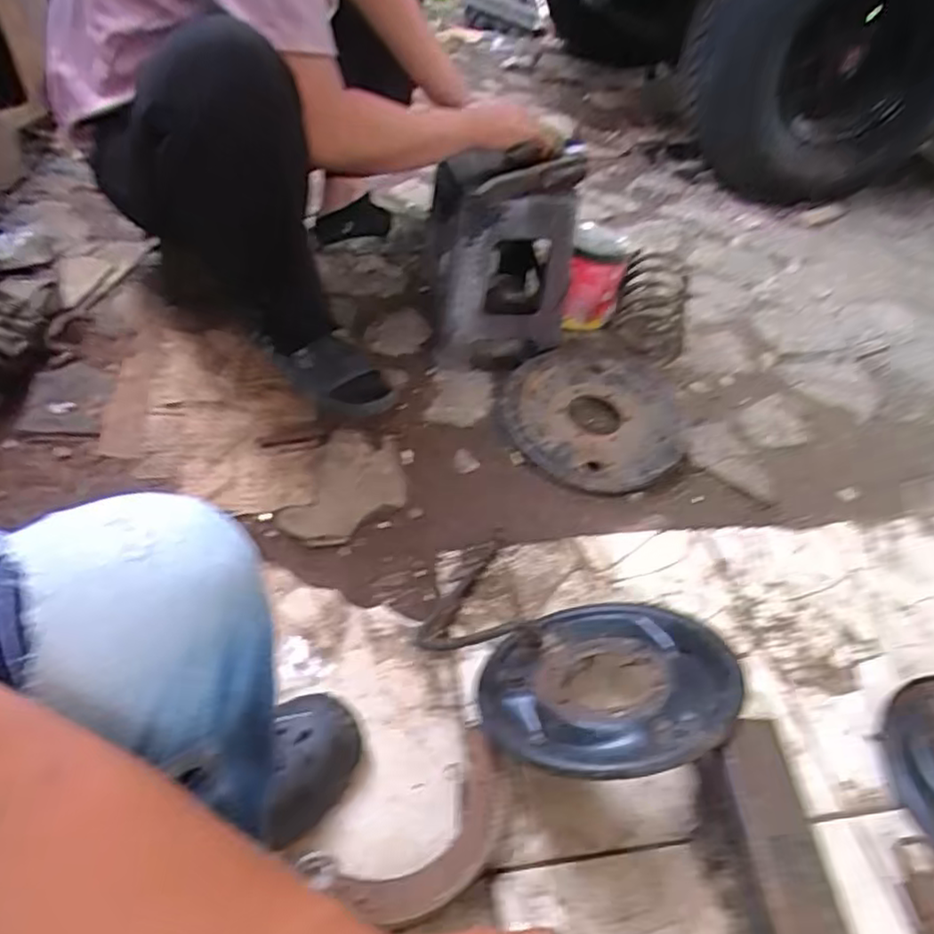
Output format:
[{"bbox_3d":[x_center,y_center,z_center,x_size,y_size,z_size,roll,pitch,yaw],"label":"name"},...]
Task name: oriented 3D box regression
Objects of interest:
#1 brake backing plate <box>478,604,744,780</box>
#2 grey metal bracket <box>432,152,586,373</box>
[{"bbox_3d":[0.146,0.229,0.725,0.258,0.030,0.274,-11,19,4],"label":"brake backing plate"},{"bbox_3d":[0.050,-0.335,1.157,0.250,0.342,0.126,5,44,-1],"label":"grey metal bracket"}]

